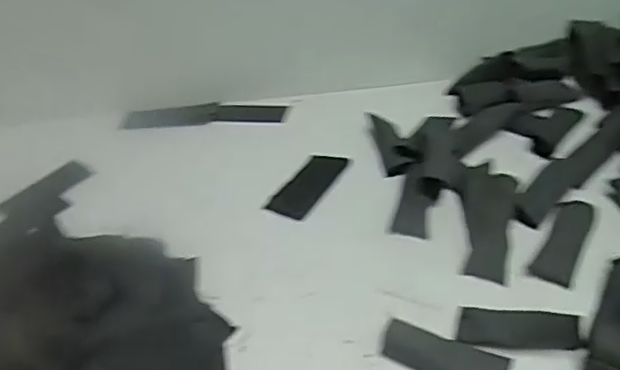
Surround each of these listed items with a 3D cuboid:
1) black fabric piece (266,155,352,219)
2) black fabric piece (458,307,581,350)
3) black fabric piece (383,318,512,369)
[{"bbox_3d":[-0.001,-0.003,0.739,0.050,0.004,0.115,15,44,27],"label":"black fabric piece"},{"bbox_3d":[0.176,0.122,0.530,0.096,0.023,0.029,4,40,15],"label":"black fabric piece"},{"bbox_3d":[0.112,0.141,0.524,0.101,0.019,0.041,16,44,27],"label":"black fabric piece"}]

